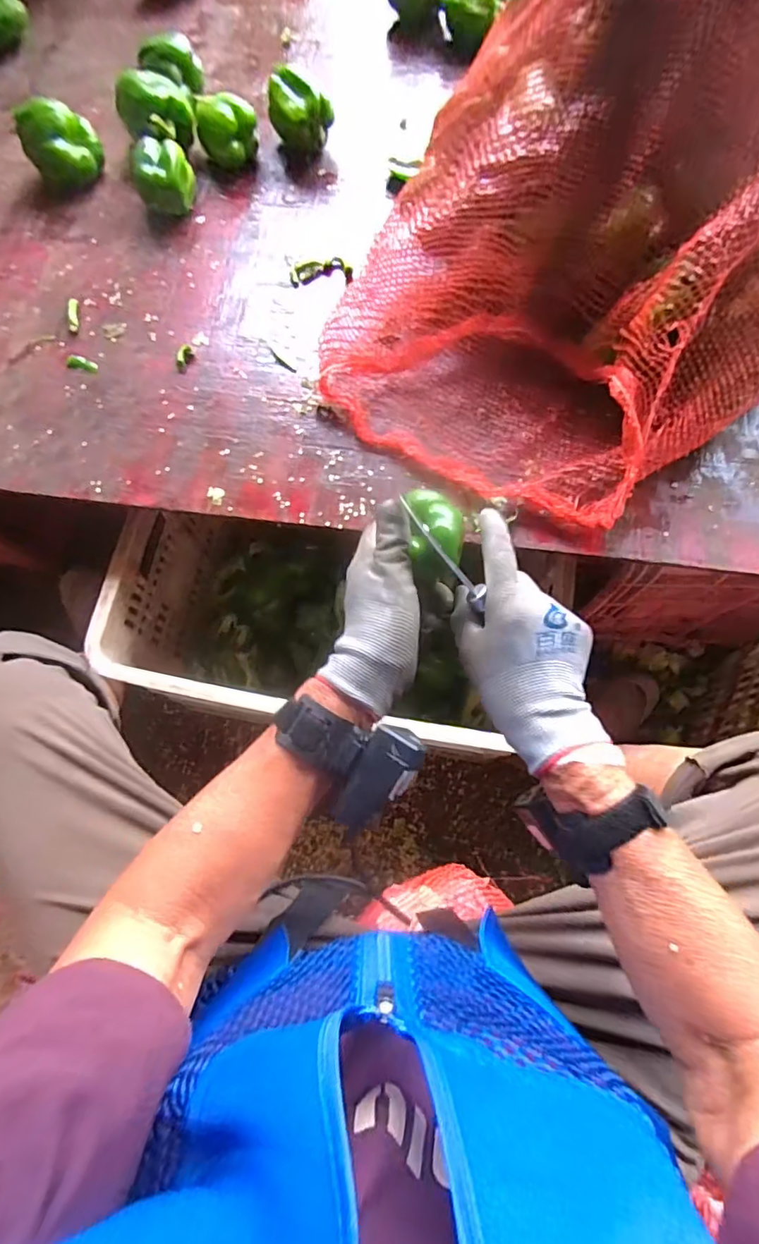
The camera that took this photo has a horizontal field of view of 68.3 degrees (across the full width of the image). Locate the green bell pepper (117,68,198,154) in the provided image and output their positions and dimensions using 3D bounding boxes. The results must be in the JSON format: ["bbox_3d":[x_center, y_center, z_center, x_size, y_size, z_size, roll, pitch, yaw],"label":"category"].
[{"bbox_3d":[-0.275,-0.625,0.697,0.075,0.073,0.076,0,74,1],"label":"green bell pepper"}]

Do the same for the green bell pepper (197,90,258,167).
[{"bbox_3d":[-0.189,-0.611,0.702,0.070,0.055,0.064,-13,74,-3],"label":"green bell pepper"}]

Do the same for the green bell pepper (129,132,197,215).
[{"bbox_3d":[-0.259,-0.535,0.678,0.071,0.056,0.076,-22,75,-5],"label":"green bell pepper"}]

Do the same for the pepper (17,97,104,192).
[{"bbox_3d":[-0.387,-0.585,0.691,0.085,0.072,0.067,-37,76,-9],"label":"pepper"}]

